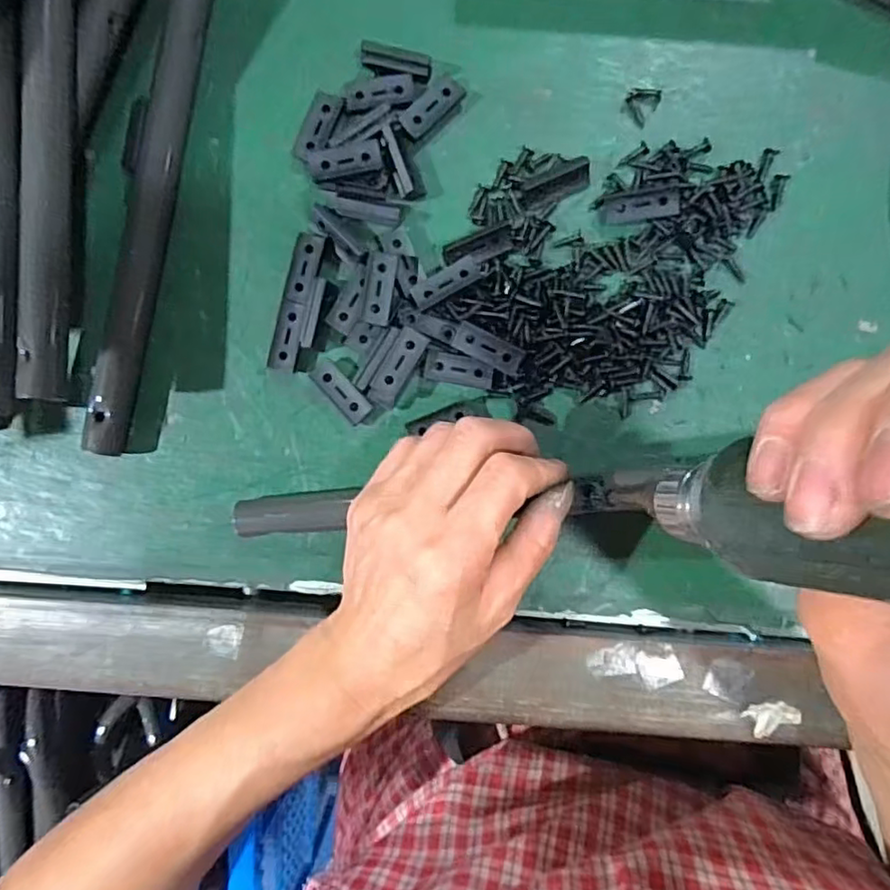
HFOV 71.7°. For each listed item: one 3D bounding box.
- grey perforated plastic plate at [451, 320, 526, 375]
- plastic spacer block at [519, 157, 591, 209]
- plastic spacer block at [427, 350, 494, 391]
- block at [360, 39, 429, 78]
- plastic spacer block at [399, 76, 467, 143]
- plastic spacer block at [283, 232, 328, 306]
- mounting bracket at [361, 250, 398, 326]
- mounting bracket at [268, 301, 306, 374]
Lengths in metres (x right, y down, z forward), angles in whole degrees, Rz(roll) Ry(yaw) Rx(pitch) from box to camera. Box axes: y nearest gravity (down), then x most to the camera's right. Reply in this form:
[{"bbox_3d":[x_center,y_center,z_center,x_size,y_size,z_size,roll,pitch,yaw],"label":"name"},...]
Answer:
[{"bbox_3d":[0.022,-0.047,0.303,0.035,0.010,0.014,24,90,2],"label":"grey perforated plastic plate"},{"bbox_3d":[0.056,-0.132,0.309,0.036,0.007,0.015,-25,88,1],"label":"plastic spacer block"},{"bbox_3d":[0.007,-0.037,0.308,0.034,0.004,0.016,12,111,-4],"label":"plastic spacer block"},{"bbox_3d":[-0.024,-0.192,0.309,0.034,0.013,0.009,12,89,2],"label":"block"},{"bbox_3d":[-0.006,-0.170,0.311,0.036,0.009,0.015,-43,88,1],"label":"plastic spacer block"},{"bbox_3d":[-0.071,-0.089,0.312,0.014,0.006,0.035,15,89,2],"label":"plastic spacer block"},{"bbox_3d":[-0.032,-0.077,0.301,0.013,0.004,0.035,10,87,-14],"label":"mounting bracket"},{"bbox_3d":[-0.080,-0.055,0.312,0.014,0.007,0.035,14,89,2],"label":"mounting bracket"}]

